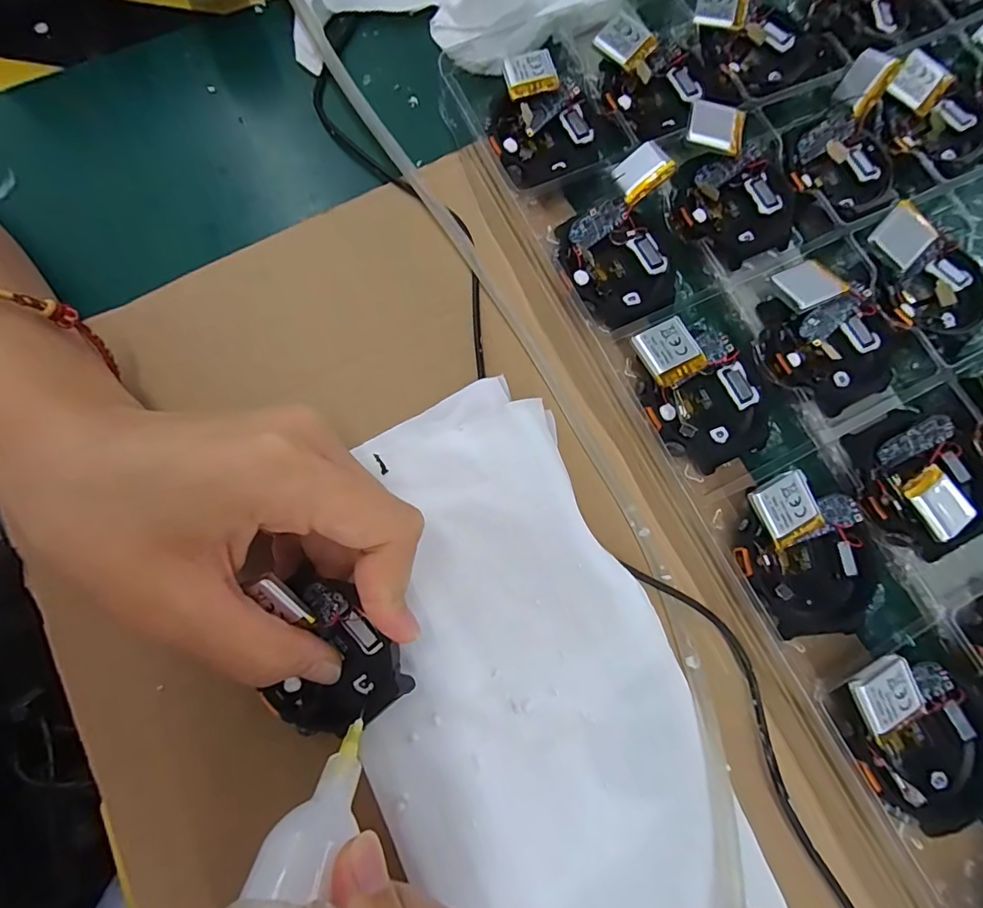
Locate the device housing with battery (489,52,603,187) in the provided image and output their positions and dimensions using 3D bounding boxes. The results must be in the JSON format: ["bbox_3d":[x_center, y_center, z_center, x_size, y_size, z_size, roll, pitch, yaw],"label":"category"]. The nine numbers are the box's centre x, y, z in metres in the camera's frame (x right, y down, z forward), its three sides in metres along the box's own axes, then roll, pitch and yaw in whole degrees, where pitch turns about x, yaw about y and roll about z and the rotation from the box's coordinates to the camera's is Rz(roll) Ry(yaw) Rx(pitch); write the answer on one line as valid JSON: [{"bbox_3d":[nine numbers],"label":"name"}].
[{"bbox_3d":[0.022,-0.147,0.214,0.046,0.018,0.056,-12,79,-2],"label":"device housing with battery"}]

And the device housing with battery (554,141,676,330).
[{"bbox_3d":[0.051,-0.087,0.196,0.046,0.025,0.059,-10,79,-2],"label":"device housing with battery"}]

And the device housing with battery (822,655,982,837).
[{"bbox_3d":[0.143,0.094,0.163,0.046,0.018,0.057,-38,81,-7],"label":"device housing with battery"}]

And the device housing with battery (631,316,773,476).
[{"bbox_3d":[0.081,-0.024,0.190,0.046,0.017,0.058,-27,80,-5],"label":"device housing with battery"}]

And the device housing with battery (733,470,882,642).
[{"bbox_3d":[0.113,0.035,0.176,0.047,0.015,0.055,-26,80,-5],"label":"device housing with battery"}]

